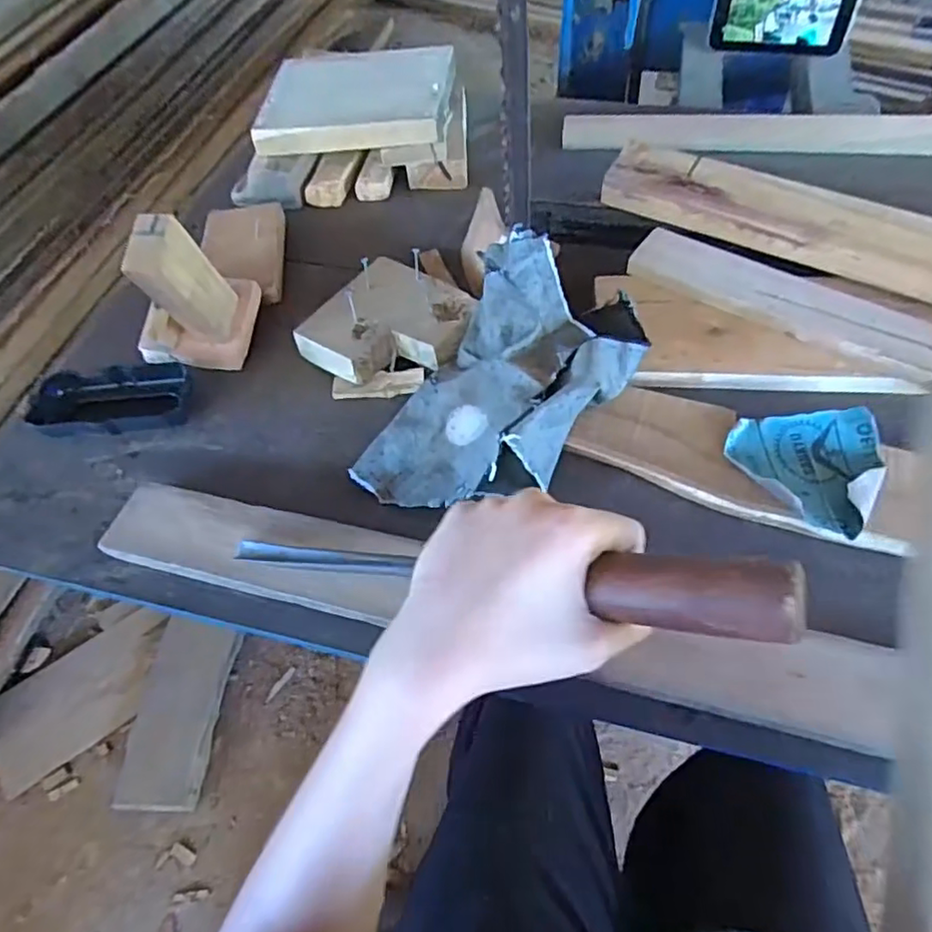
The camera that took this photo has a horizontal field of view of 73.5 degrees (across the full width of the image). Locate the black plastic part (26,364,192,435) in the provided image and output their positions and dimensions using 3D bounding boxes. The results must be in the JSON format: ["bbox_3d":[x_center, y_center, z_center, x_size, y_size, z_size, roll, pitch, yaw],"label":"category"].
[{"bbox_3d":[-0.252,-0.048,0.449,0.104,0.020,0.050,-6,55,0],"label":"black plastic part"}]

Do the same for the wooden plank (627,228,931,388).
[{"bbox_3d":[0.248,-0.112,0.453,0.261,0.020,0.050,30,63,23],"label":"wooden plank"}]

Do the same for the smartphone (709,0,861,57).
[{"bbox_3d":[0.360,-0.514,0.711,0.150,0.073,0.016,13,57,13],"label":"smartphone"}]

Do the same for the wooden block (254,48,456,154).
[{"bbox_3d":[-0.102,-0.349,0.594,0.175,0.029,0.143,-1,55,4],"label":"wooden block"}]

